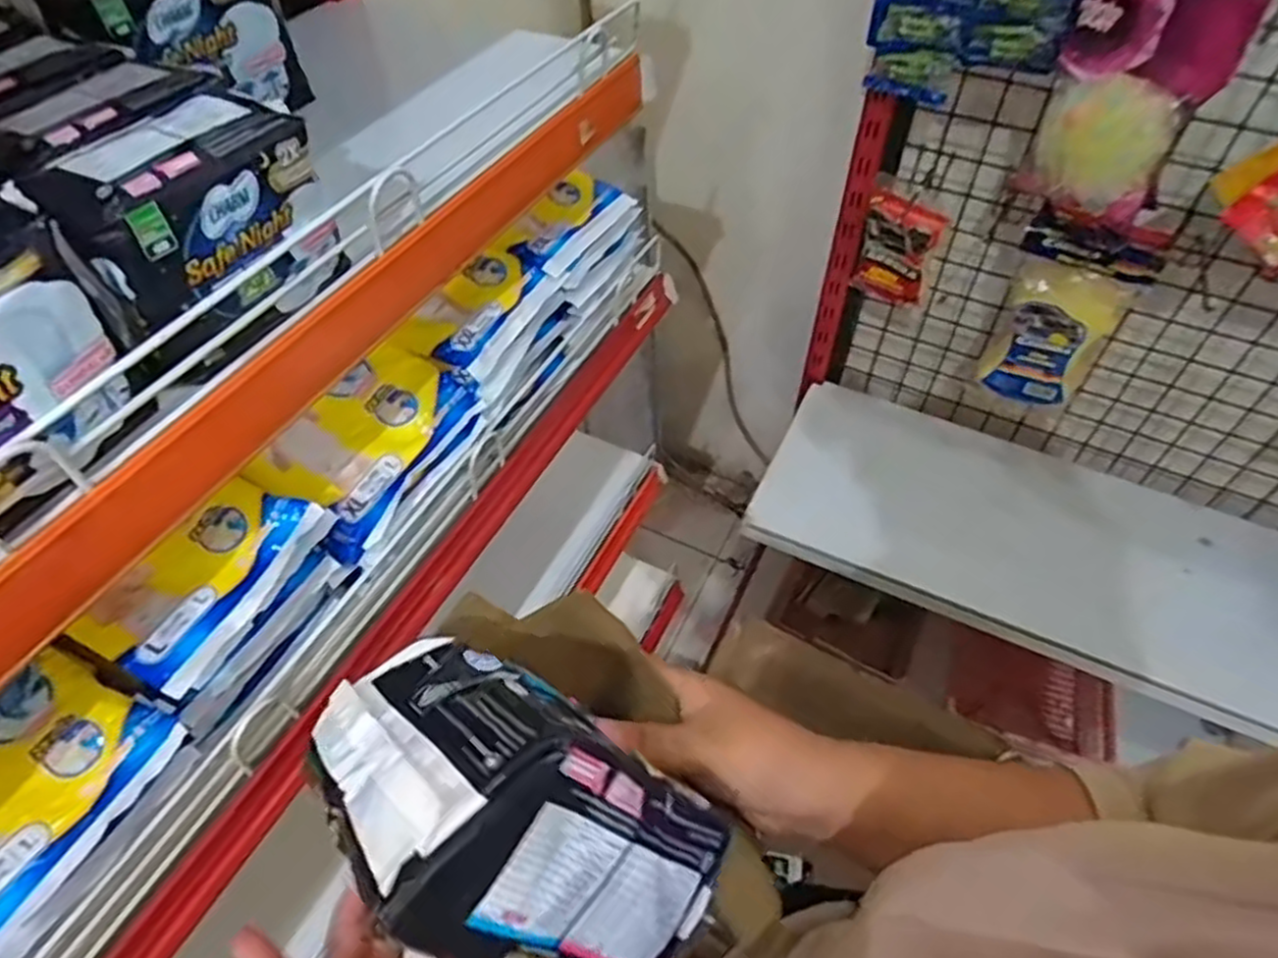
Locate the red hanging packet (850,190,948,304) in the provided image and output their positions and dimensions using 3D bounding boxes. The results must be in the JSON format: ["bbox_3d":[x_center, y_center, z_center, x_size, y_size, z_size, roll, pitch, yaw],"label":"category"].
[{"bbox_3d":[0.340,-0.301,1.005,0.098,0.131,0.034,34,58,23],"label":"red hanging packet"}]

